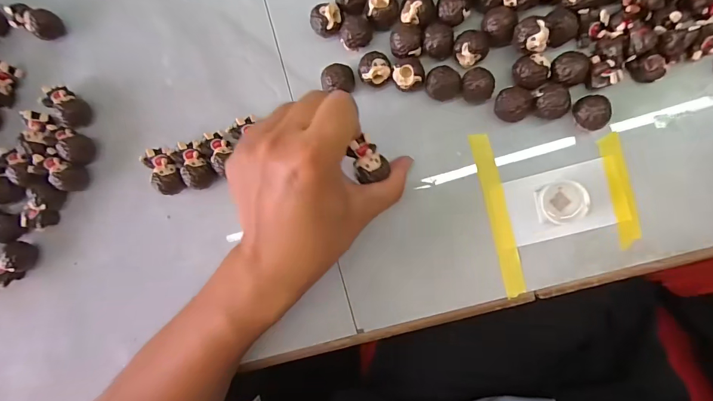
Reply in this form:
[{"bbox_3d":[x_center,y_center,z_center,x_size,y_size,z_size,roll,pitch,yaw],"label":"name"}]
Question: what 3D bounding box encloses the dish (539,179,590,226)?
[{"bbox_3d":[0.152,0.001,0.292,0.031,0.014,0.033,0,90,7],"label":"dish"}]

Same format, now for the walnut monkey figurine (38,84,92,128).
[{"bbox_3d":[-0.248,-0.081,0.337,0.036,0.021,0.024,38,94,6],"label":"walnut monkey figurine"}]

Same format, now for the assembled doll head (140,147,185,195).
[{"bbox_3d":[-0.156,-0.024,0.324,0.027,0.019,0.040,-29,86,6],"label":"assembled doll head"}]

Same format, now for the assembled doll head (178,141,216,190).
[{"bbox_3d":[-0.130,-0.029,0.320,0.022,0.020,0.039,-25,87,7],"label":"assembled doll head"}]

